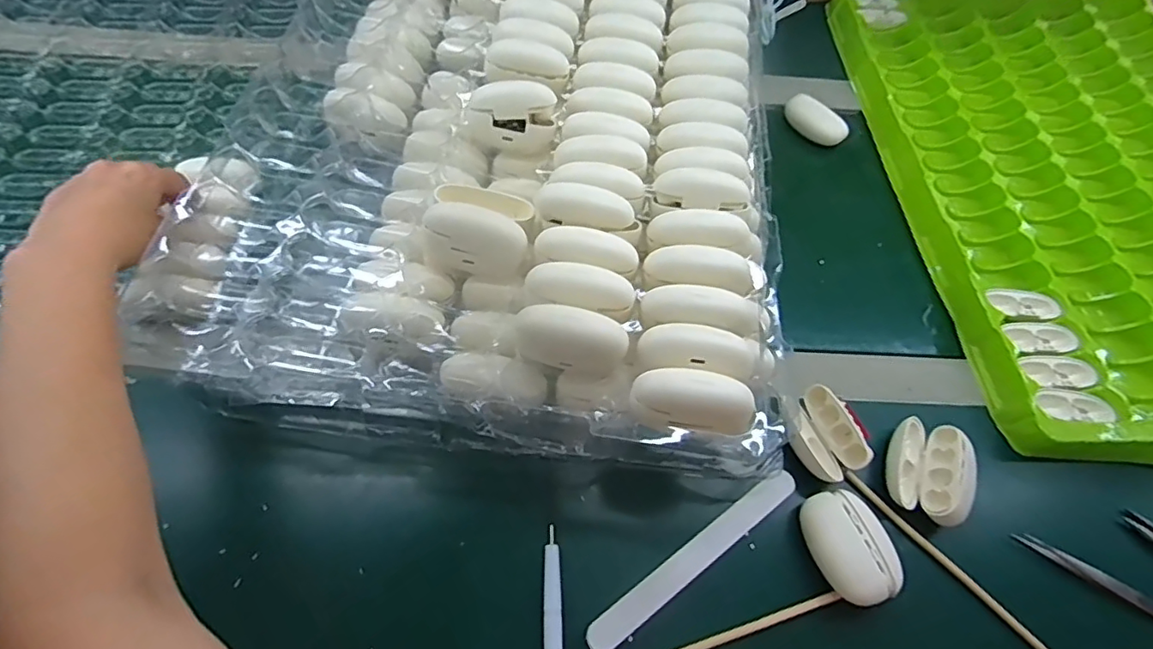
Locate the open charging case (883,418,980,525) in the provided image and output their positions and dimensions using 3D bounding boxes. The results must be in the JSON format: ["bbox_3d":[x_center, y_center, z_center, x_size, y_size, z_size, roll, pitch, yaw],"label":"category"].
[{"bbox_3d":[0.247,0.101,0.400,0.048,0.030,0.066,25,63,10],"label":"open charging case"}]

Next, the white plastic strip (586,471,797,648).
[{"bbox_3d":[0.078,0.149,0.368,0.168,0.010,0.019,-32,68,-19],"label":"white plastic strip"}]

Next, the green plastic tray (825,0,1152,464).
[{"bbox_3d":[0.511,-0.152,0.569,0.396,0.046,0.586,1,61,-3],"label":"green plastic tray"}]

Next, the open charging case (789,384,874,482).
[{"bbox_3d":[0.174,0.077,0.402,0.045,0.026,0.060,-25,66,-16],"label":"open charging case"}]

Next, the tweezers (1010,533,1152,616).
[{"bbox_3d":[0.359,0.174,0.380,0.122,0.008,0.011,30,64,12],"label":"tweezers"}]

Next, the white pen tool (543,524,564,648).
[{"bbox_3d":[-0.014,0.173,0.351,0.011,0.007,0.091,-1,61,-4],"label":"white pen tool"}]

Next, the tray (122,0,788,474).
[{"bbox_3d":[-0.046,-0.194,0.468,0.420,0.064,0.567,10,61,2],"label":"tray"}]

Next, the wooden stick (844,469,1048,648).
[{"bbox_3d":[0.257,0.168,0.376,0.007,0.004,0.187,-37,69,-20],"label":"wooden stick"}]

